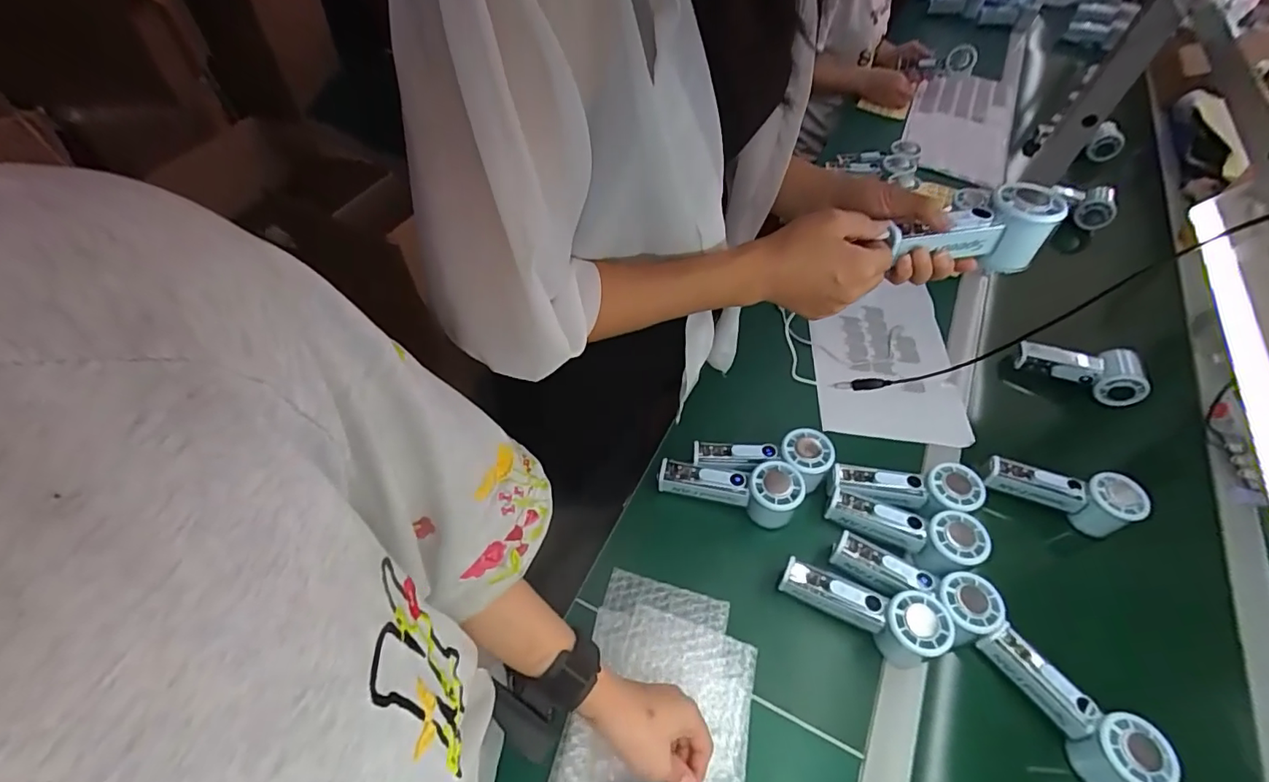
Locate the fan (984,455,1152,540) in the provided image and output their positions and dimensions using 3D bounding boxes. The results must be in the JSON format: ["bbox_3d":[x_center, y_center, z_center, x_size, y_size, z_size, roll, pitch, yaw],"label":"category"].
[{"bbox_3d":[0.493,0.112,0.639,0.150,0.067,0.048,24,56,12],"label":"fan"}]

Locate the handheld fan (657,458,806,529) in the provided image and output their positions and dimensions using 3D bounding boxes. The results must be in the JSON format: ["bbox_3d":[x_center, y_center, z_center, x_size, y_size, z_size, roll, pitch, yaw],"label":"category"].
[{"bbox_3d":[0.101,0.110,0.600,0.149,0.062,0.053,6,54,0],"label":"handheld fan"}]

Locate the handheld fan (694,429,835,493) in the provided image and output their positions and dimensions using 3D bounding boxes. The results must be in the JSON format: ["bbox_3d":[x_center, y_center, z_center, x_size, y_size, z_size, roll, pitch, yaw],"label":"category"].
[{"bbox_3d":[0.145,0.085,0.623,0.148,0.062,0.056,-1,55,-5],"label":"handheld fan"}]

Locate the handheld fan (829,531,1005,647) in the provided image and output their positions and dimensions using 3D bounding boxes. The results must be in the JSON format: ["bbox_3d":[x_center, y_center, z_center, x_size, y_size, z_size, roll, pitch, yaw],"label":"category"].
[{"bbox_3d":[0.280,0.201,0.556,0.156,0.058,0.061,18,54,25],"label":"handheld fan"}]

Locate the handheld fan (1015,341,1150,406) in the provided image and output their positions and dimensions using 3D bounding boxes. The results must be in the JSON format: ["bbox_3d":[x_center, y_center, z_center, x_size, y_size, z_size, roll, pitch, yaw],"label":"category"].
[{"bbox_3d":[0.608,-0.033,0.748,0.157,0.050,0.054,17,55,7],"label":"handheld fan"}]

